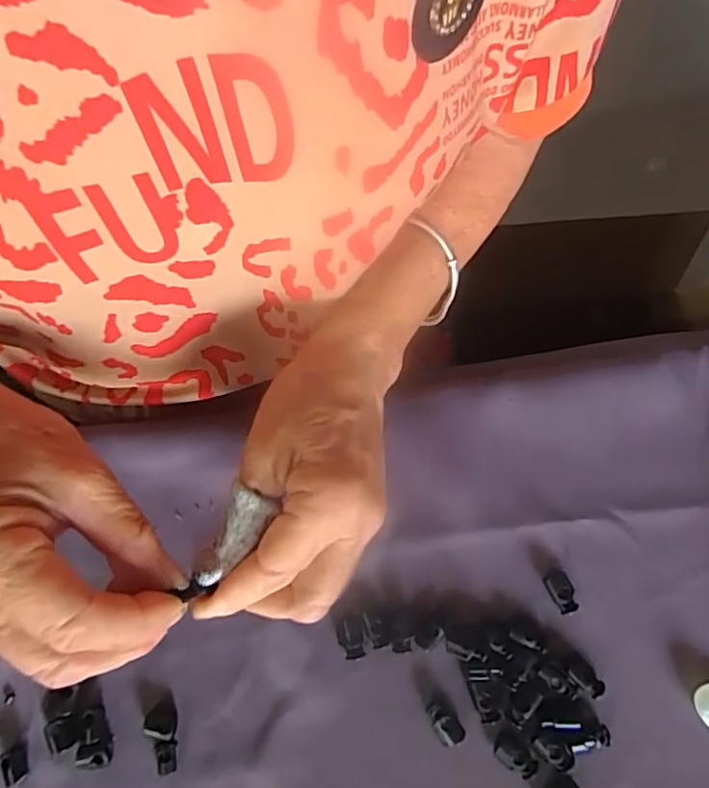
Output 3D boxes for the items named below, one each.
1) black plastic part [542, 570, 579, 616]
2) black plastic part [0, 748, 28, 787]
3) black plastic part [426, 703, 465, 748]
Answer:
[{"bbox_3d":[0.109,0.104,0.295,0.013,0.006,0.021,-16,74,-7],"label":"black plastic part"},{"bbox_3d":[-0.158,0.173,0.262,0.012,0.005,0.014,-20,74,-8],"label":"black plastic part"},{"bbox_3d":[0.044,0.161,0.275,0.012,0.005,0.020,-30,76,-11],"label":"black plastic part"}]

